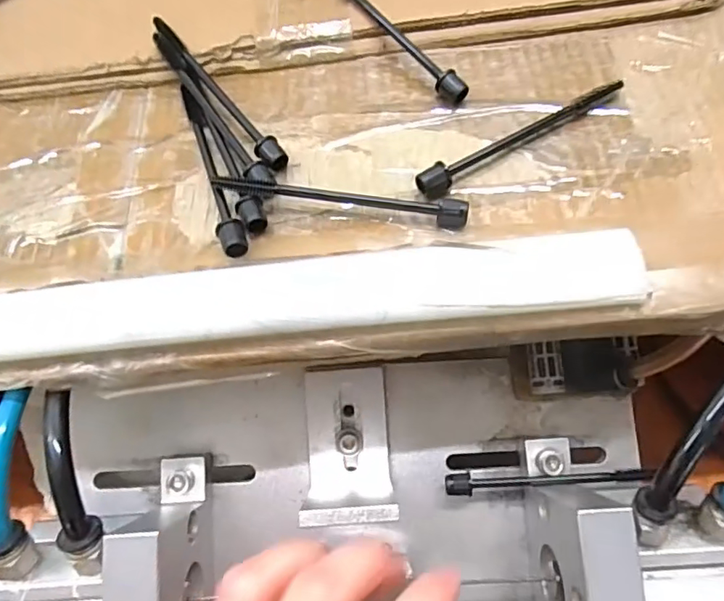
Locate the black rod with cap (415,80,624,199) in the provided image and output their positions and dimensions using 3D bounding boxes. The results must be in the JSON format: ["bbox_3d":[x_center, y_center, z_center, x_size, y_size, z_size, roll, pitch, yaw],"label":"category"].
[{"bbox_3d":[0.065,-0.068,0.218,0.099,0.008,0.008,-29,63,-13],"label":"black rod with cap"}]

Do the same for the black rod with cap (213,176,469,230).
[{"bbox_3d":[-0.009,-0.042,0.209,0.101,0.012,0.012,11,61,9],"label":"black rod with cap"}]

